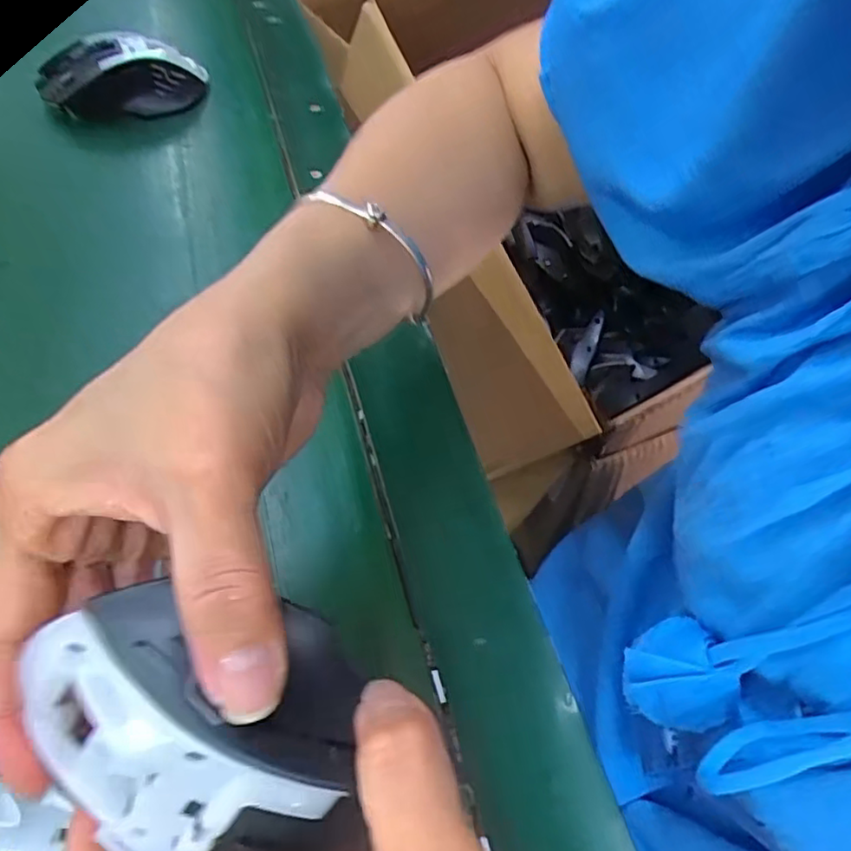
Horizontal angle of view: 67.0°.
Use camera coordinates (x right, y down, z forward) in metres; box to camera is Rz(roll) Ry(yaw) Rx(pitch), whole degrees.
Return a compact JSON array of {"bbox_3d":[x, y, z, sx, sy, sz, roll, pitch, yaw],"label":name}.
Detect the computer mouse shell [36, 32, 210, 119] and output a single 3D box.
[{"bbox_3d":[-0.215,-0.257,0.469,0.108,0.042,0.048,-18,56,-17],"label":"computer mouse shell"}]

